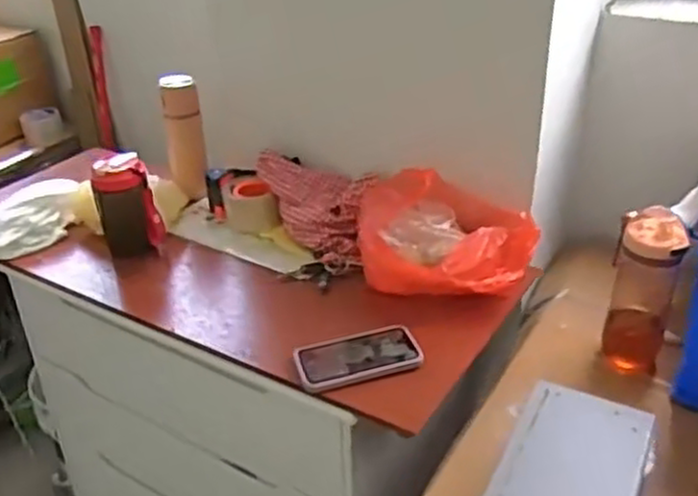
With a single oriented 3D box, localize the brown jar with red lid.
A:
[{"bbox_3d":[-0.360,-0.070,1.206,0.095,0.157,0.073,-12,32,-16],"label":"brown jar with red lid"}]

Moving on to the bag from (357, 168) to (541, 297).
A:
[{"bbox_3d":[0.141,-0.017,1.071,0.248,0.147,0.152,10,33,21],"label":"bag"}]

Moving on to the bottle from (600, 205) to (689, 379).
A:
[{"bbox_3d":[0.384,0.053,0.968,0.078,0.215,0.088,8,32,18],"label":"bottle"}]

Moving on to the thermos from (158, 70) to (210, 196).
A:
[{"bbox_3d":[-0.297,-0.198,1.334,0.067,0.209,0.062,-5,31,-4],"label":"thermos"}]

